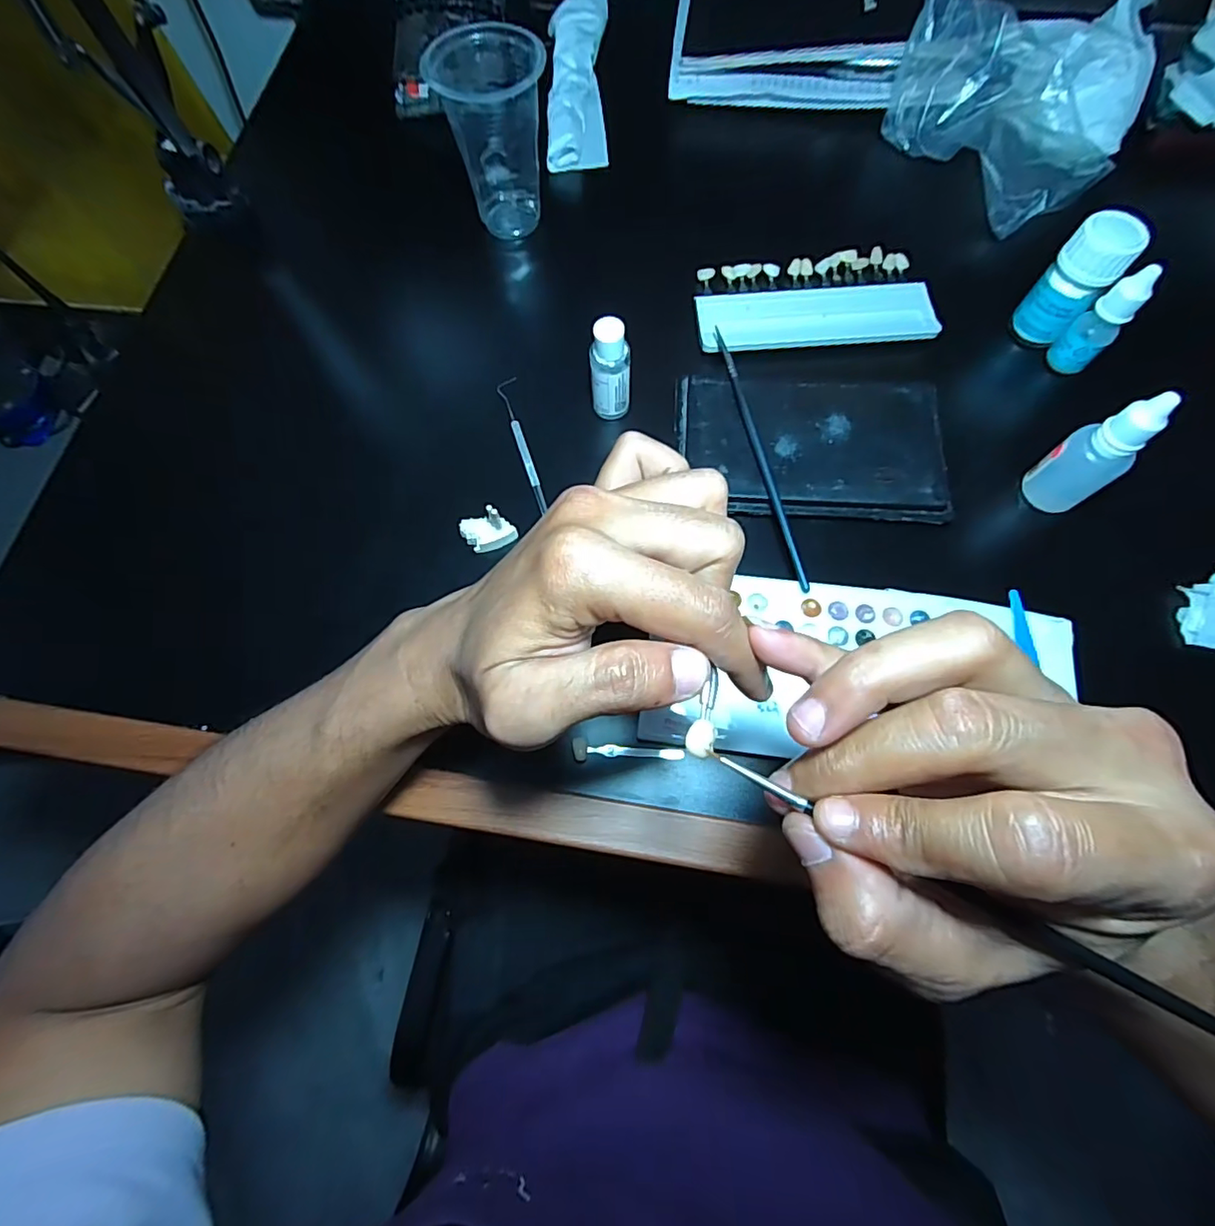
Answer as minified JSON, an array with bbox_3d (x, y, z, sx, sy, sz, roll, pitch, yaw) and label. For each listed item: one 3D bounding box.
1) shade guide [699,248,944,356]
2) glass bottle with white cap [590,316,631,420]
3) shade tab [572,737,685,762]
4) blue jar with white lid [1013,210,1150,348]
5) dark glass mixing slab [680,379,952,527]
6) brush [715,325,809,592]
[{"bbox_3d":[0.133,-0.204,0.368,0.148,0.012,0.072,-5,71,0],"label":"shade guide"},{"bbox_3d":[0.002,-0.138,0.321,0.022,0.058,0.019,-2,71,0],"label":"glass bottle with white cap"},{"bbox_3d":[0.010,0.070,0.281,0.055,0.005,0.011,4,72,2],"label":"shade tab"},{"bbox_3d":[0.271,-0.192,0.326,0.032,0.062,0.028,37,76,12],"label":"blue jar with white lid"},{"bbox_3d":[0.118,-0.099,0.323,0.149,0.005,0.086,4,72,2],"label":"dark glass mixing slab"},{"bbox_3d":[0.086,-0.093,0.319,0.005,0.006,0.172,-11,72,-2],"label":"brush"}]

